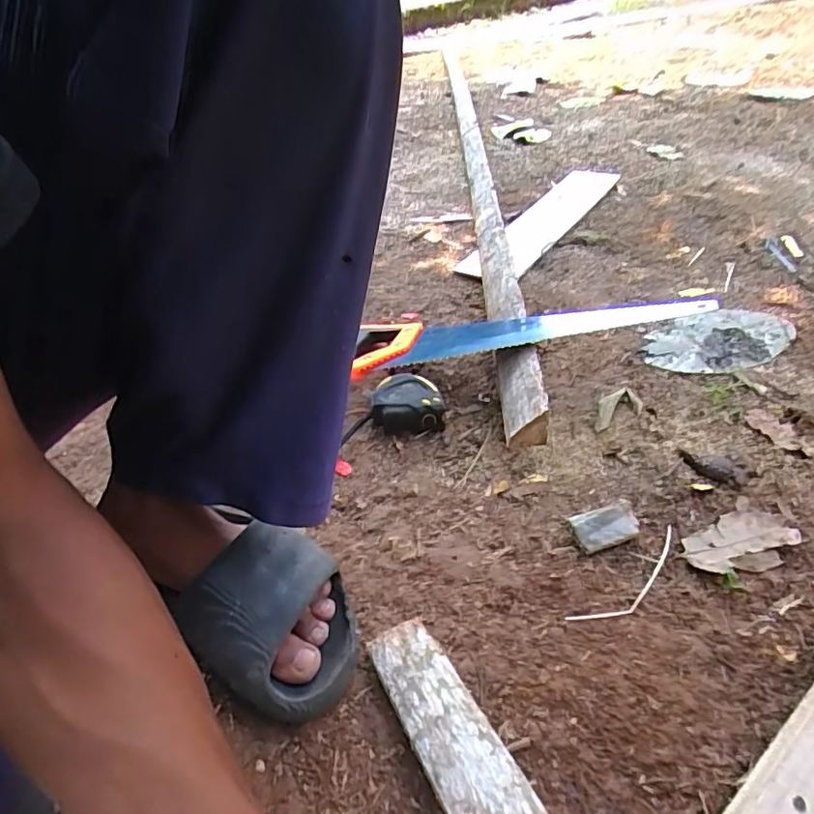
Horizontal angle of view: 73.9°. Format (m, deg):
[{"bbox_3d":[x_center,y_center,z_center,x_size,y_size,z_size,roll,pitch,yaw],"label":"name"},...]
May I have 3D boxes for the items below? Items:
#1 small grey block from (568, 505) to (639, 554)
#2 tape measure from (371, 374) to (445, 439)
[{"bbox_3d":[0.180,0.106,0.482,0.062,0.016,0.035,-11,44,-9],"label":"small grey block"},{"bbox_3d":[0.001,-0.003,0.613,0.079,0.040,0.063,-2,42,1],"label":"tape measure"}]

